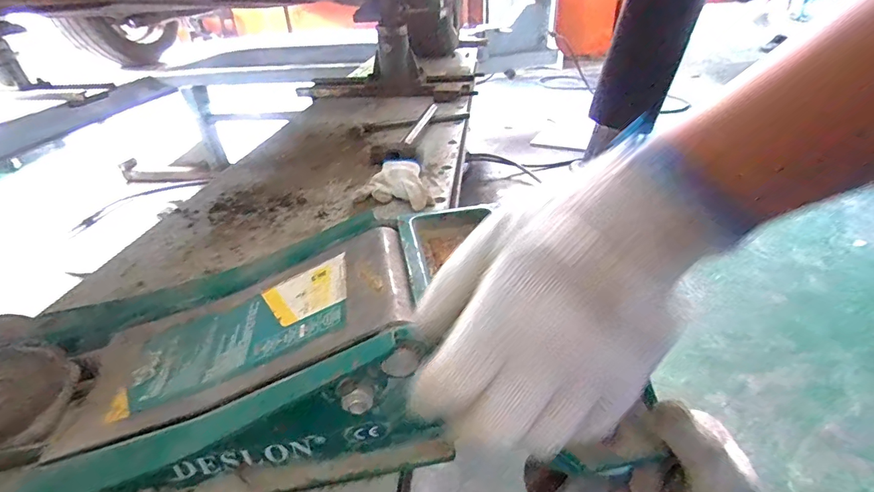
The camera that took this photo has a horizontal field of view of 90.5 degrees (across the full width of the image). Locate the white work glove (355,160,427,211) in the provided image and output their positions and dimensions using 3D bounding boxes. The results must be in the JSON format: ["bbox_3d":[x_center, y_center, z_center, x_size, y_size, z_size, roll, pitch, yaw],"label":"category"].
[{"bbox_3d":[-0.080,-0.118,0.782,0.119,0.039,0.157,-3,33,2],"label":"white work glove"}]

